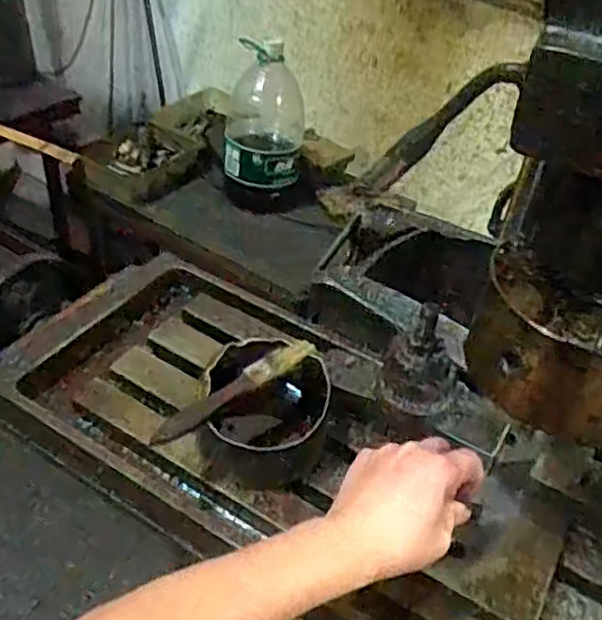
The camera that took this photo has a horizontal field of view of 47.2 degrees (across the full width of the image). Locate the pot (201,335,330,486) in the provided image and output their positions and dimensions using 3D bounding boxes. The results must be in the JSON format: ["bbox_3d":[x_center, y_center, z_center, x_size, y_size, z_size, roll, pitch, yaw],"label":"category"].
[{"bbox_3d":[-0.029,0.082,0.554,0.097,0.068,0.099,4,42,-4],"label":"pot"}]

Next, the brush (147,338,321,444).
[{"bbox_3d":[-0.048,0.059,0.533,0.159,0.011,0.021,-30,54,-35],"label":"brush"}]

